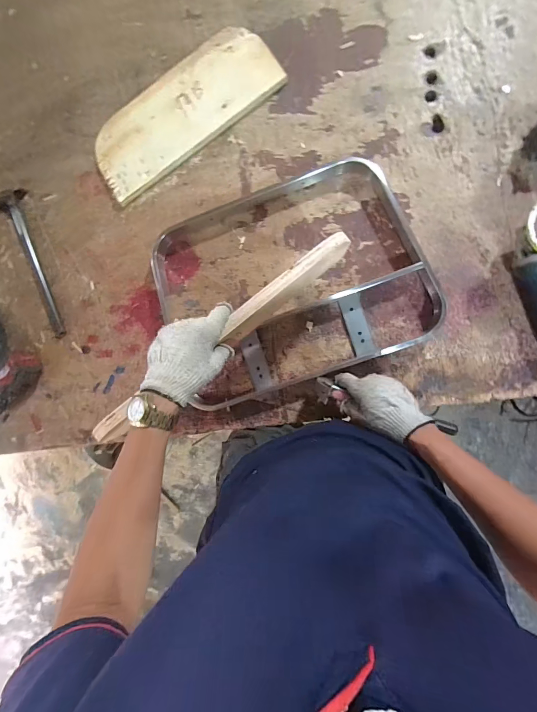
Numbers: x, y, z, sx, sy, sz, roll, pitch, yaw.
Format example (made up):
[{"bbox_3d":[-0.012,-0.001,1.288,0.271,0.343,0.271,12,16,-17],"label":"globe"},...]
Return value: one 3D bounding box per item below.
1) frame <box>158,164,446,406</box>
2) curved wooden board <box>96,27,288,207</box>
[{"bbox_3d":[0.037,-0.130,0.622,0.459,0.045,0.353,-19,90,5],"label":"frame"},{"bbox_3d":[-0.160,-0.448,0.643,0.364,0.022,0.146,-34,89,5],"label":"curved wooden board"}]

